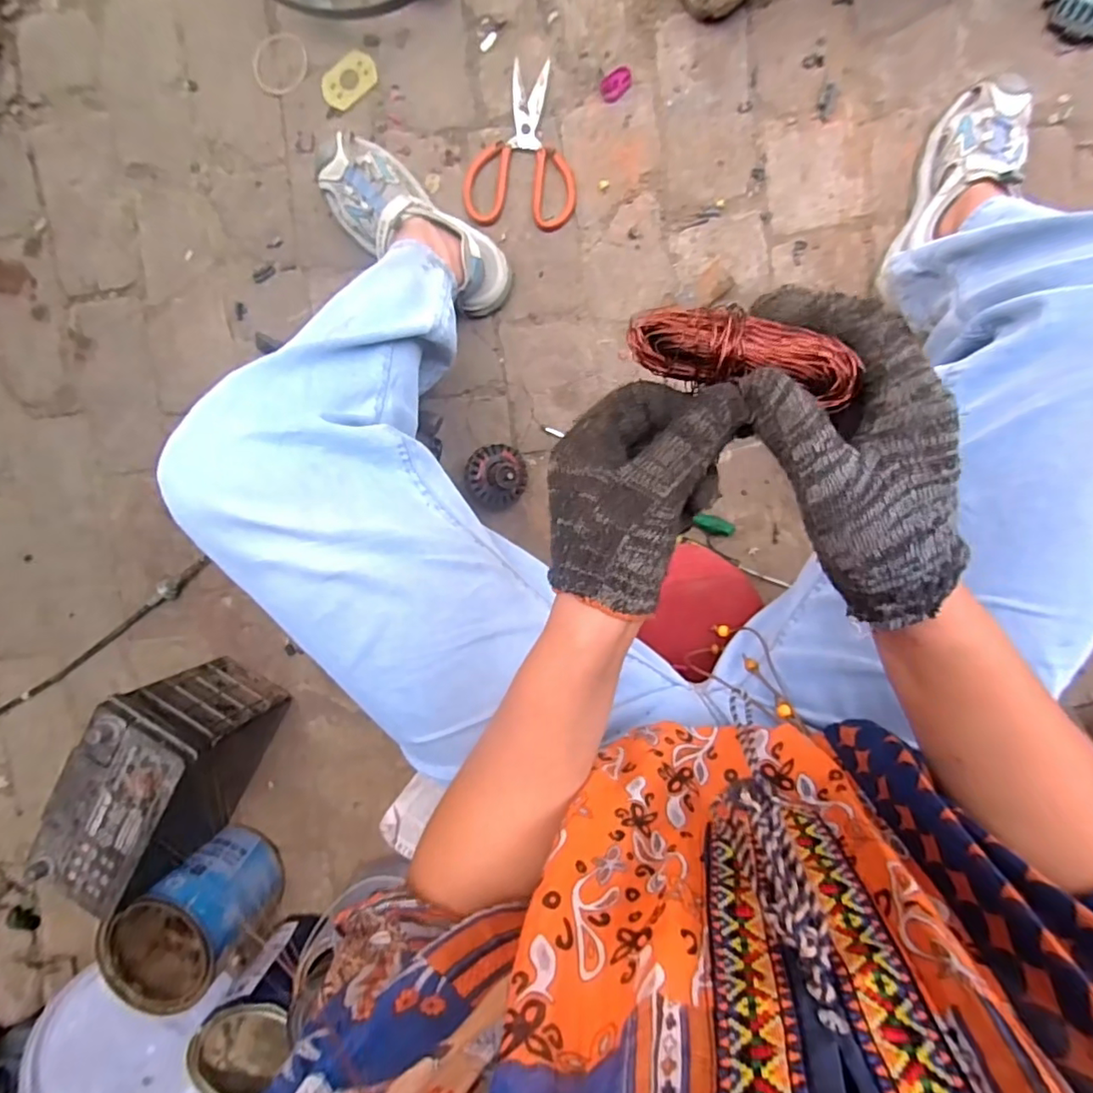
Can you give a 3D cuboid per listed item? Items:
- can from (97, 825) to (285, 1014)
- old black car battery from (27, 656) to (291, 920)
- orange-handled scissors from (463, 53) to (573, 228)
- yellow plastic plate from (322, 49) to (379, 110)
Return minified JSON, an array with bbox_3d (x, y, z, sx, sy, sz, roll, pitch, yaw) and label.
[{"bbox_3d":[-0.475,0.503,0.798,0.147,0.152,0.171,40,98,-1],"label":"can"},{"bbox_3d":[-0.482,0.288,0.754,0.134,0.216,0.232,29,98,1],"label":"old black car battery"},{"bbox_3d":[-0.033,-0.494,0.720,0.136,0.008,0.186,1,96,4],"label":"orange-handled scissors"},{"bbox_3d":[-0.245,-0.578,0.720,0.073,0.008,0.046,-38,92,7],"label":"yellow plastic plate"}]

